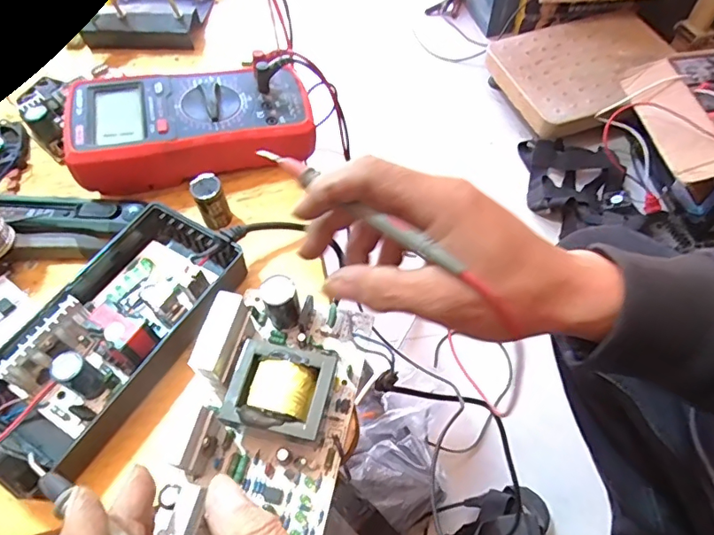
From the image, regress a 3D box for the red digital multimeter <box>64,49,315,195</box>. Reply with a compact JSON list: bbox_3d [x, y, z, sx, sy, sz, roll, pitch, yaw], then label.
[{"bbox_3d":[-0.128,-0.116,0.396,0.177,0.047,0.087,-14,59,-7],"label":"red digital multimeter"}]

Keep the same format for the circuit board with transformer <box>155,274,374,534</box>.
[{"bbox_3d":[-0.050,0.081,0.278,0.087,0.053,0.155,10,59,8],"label":"circuit board with transformer"}]

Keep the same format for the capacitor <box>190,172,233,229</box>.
[{"bbox_3d":[-0.106,-0.048,0.365,0.020,0.036,0.023,-24,61,-12],"label":"capacitor"}]

